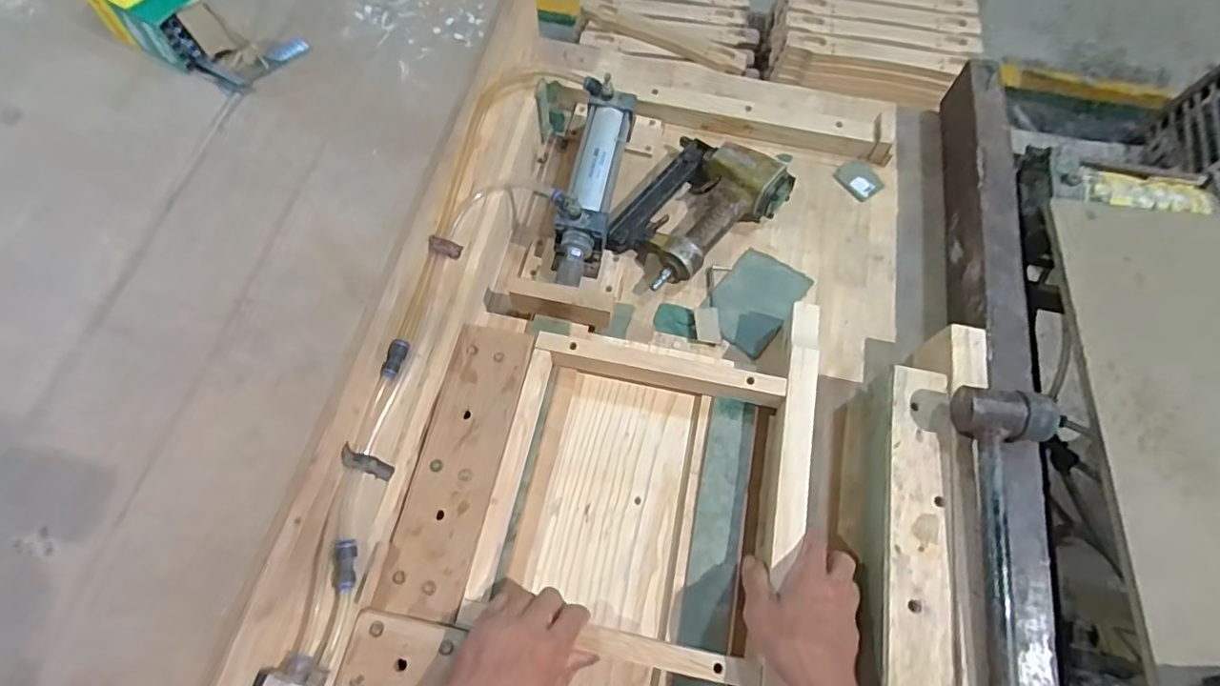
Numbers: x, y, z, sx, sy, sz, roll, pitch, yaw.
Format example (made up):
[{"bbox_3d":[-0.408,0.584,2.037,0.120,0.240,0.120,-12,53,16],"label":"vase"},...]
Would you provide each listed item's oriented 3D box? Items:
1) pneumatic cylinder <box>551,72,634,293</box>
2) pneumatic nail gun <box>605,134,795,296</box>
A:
[{"bbox_3d":[-0.024,-0.191,0.701,0.065,0.076,0.277,11,68,2],"label":"pneumatic cylinder"},{"bbox_3d":[0.099,-0.172,0.715,0.225,0.060,0.152,-42,75,-16],"label":"pneumatic nail gun"}]

